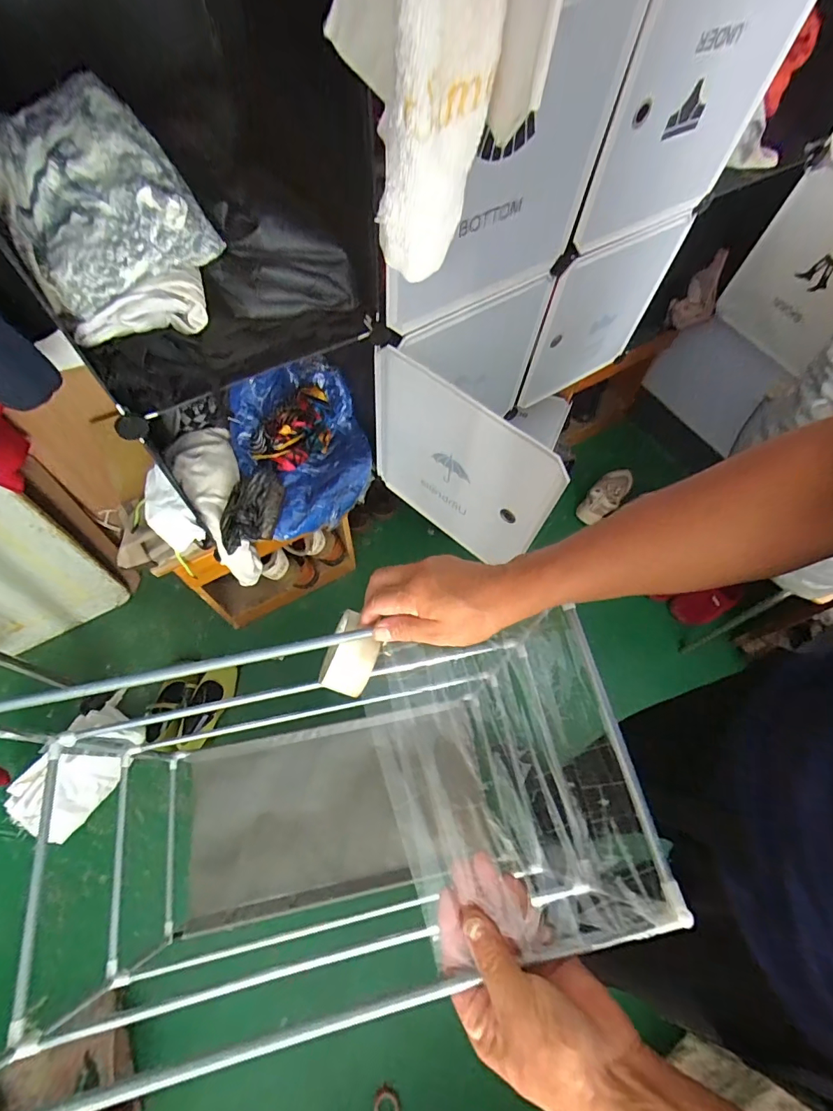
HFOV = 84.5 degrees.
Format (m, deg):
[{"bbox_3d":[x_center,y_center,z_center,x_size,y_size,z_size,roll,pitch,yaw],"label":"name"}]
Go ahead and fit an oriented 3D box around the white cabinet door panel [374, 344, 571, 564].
[{"bbox_3d":[0.060,-0.144,0.770,0.348,0.336,0.012,39,68,16],"label":"white cabinet door panel"}]

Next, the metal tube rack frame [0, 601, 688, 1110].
[{"bbox_3d":[-0.118,0.340,0.602,0.583,0.551,0.297,-10,64,-8],"label":"metal tube rack frame"}]

